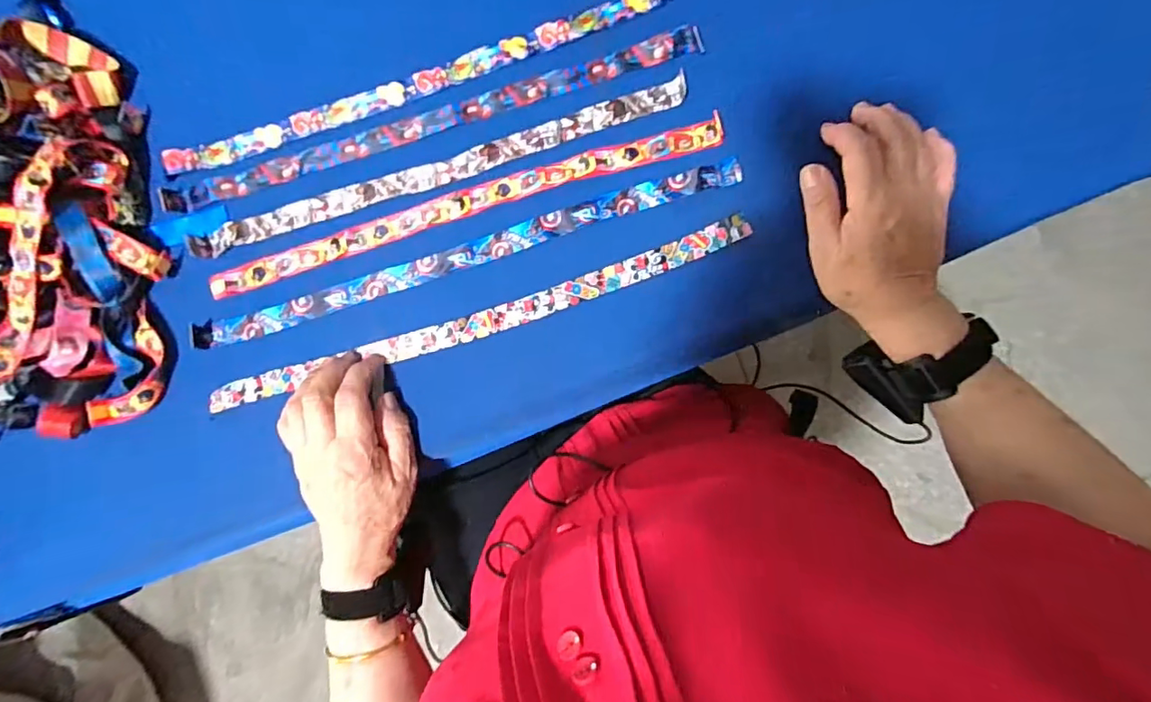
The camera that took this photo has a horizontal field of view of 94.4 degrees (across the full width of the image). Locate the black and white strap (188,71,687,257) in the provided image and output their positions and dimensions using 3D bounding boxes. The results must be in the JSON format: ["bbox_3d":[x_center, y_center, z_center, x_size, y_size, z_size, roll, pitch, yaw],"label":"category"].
[{"bbox_3d":[-0.112,-0.150,0.436,0.413,0.006,0.025,-17,88,1],"label":"black and white strap"}]

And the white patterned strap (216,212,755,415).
[{"bbox_3d":[-0.078,-0.025,0.431,0.447,0.009,0.026,-18,88,2],"label":"white patterned strap"}]

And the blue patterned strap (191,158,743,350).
[{"bbox_3d":[-0.089,-0.077,0.431,0.448,0.010,0.023,-17,84,2],"label":"blue patterned strap"}]

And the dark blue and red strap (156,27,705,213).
[{"bbox_3d":[-0.119,-0.190,0.438,0.452,0.008,0.025,-16,85,1],"label":"dark blue and red strap"}]

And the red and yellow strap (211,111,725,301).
[{"bbox_3d":[-0.090,-0.120,0.434,0.425,0.004,0.027,-17,88,1],"label":"red and yellow strap"}]

